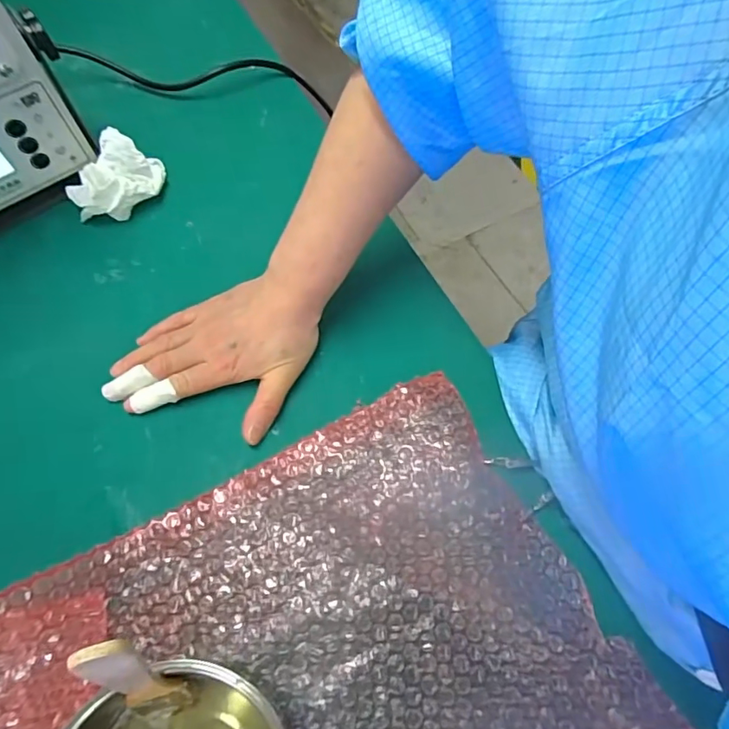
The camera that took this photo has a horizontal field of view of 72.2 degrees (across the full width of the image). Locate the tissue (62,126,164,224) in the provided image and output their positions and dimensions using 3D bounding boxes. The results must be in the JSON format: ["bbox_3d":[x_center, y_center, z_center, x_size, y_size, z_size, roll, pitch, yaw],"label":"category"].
[{"bbox_3d":[-0.215,-0.163,0.433,0.046,0.049,0.082,41,71,16],"label":"tissue"}]

